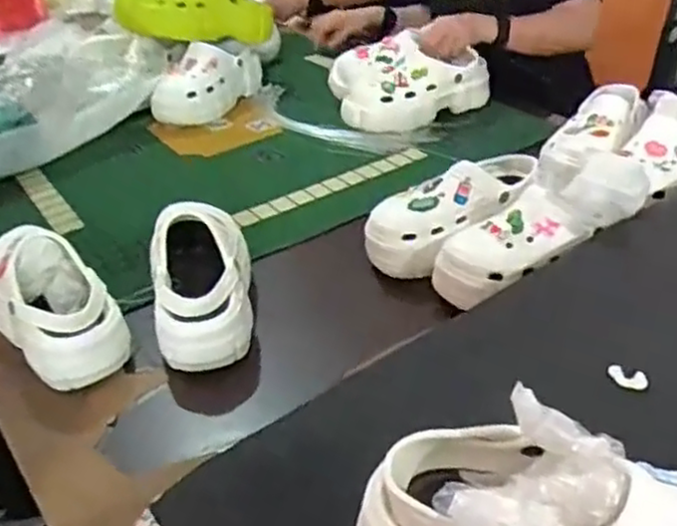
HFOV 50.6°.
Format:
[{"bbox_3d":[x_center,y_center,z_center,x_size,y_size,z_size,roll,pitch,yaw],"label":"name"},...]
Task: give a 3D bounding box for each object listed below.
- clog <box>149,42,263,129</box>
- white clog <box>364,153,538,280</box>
[{"bbox_3d":[-0.241,-0.337,1.337,0.084,0.121,0.230,14,38,27],"label":"clog"},{"bbox_3d":[0.148,-0.064,0.882,0.248,0.112,0.083,-22,36,-23],"label":"white clog"}]

